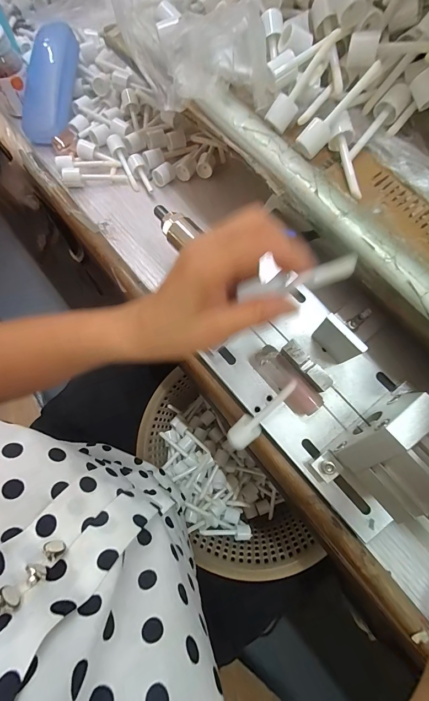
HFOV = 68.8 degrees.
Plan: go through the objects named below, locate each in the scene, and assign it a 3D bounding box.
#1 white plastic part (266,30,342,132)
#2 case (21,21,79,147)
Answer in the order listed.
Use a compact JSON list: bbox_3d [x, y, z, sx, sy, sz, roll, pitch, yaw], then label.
[{"bbox_3d":[0.073,-0.220,0.258,0.017,0.014,0.076,43,108,13],"label":"white plastic part"},{"bbox_3d":[-0.213,-0.340,0.406,0.067,0.031,0.142,11,93,4],"label":"case"}]

